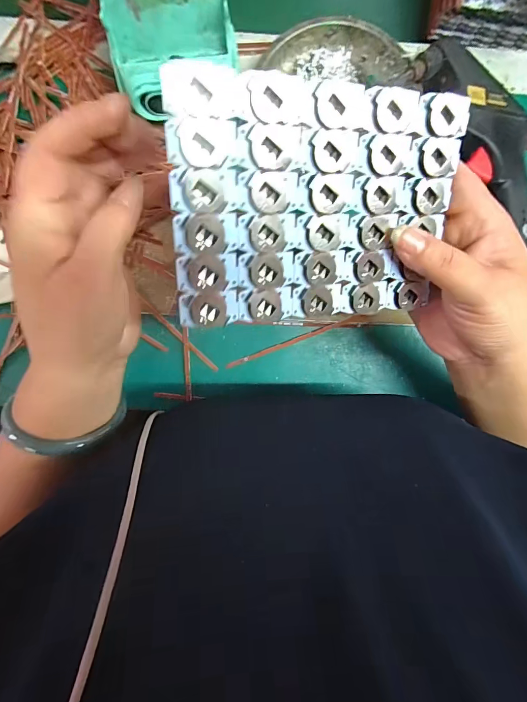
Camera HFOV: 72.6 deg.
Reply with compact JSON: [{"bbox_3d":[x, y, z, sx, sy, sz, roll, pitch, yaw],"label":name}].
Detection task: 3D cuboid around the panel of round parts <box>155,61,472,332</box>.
[{"bbox_3d":[0.029,-0.068,0.176,0.142,0.005,0.105,-6,116,-17],"label":"panel of round parts"}]

